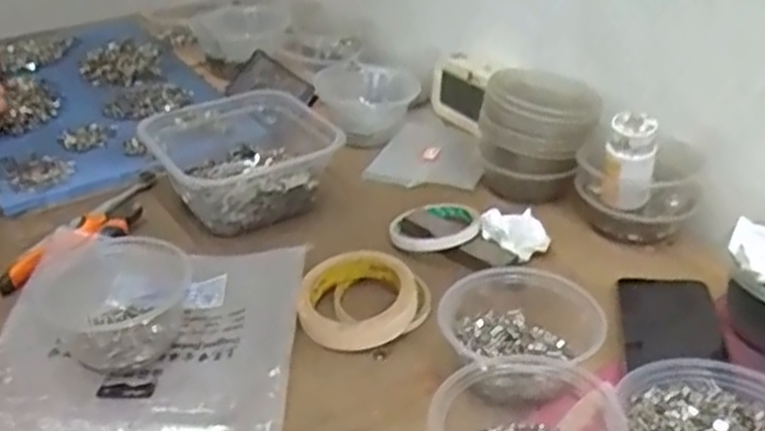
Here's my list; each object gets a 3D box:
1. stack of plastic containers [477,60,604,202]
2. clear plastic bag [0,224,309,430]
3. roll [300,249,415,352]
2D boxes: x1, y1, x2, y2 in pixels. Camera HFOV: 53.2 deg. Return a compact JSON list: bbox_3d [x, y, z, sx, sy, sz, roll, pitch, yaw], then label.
[{"bbox_3d":[0.161,-0.087,0.796,0.117,0.110,0.111,4,33,8],"label":"stack of plastic containers"},{"bbox_3d":[-0.189,0.094,0.583,0.235,0.045,0.261,0,32,2],"label":"clear plastic bag"},{"bbox_3d":[-0.024,0.069,0.633,0.094,0.038,0.091,-1,32,0],"label":"roll"}]

